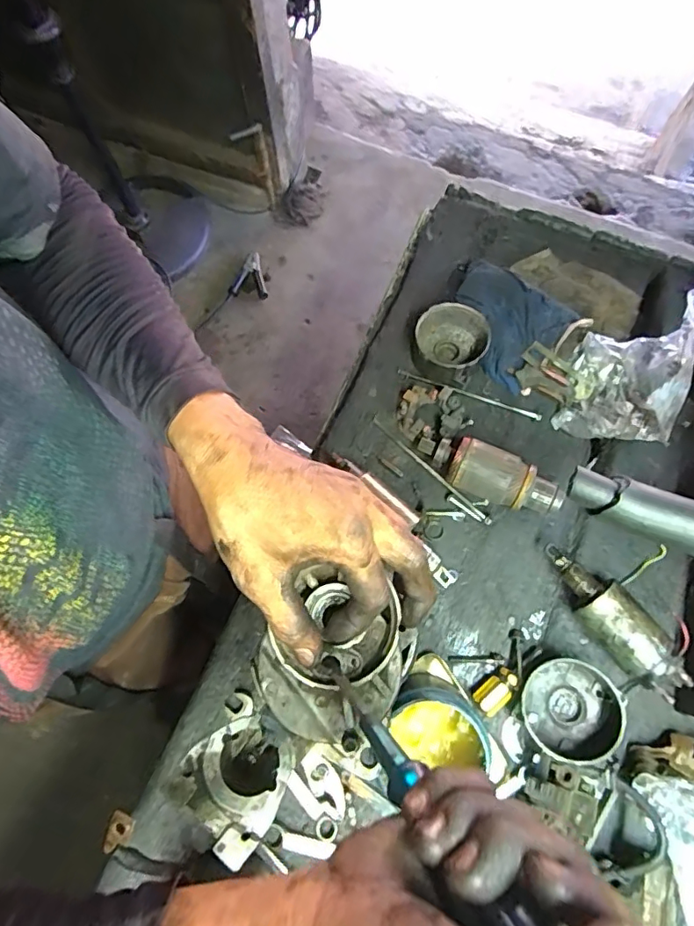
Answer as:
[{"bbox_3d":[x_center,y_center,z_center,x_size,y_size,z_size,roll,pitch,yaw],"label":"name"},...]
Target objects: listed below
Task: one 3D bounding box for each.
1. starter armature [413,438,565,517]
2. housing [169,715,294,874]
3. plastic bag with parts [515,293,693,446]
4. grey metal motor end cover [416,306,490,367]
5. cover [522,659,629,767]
[{"bbox_3d":[0.143,0.011,0.527,0.150,0.049,0.051,26,75,8],"label":"starter armature"},{"bbox_3d":[-0.068,0.200,0.335,0.062,0.045,0.067,37,77,11],"label":"housing"},{"bbox_3d":[0.264,-0.105,0.530,0.141,0.111,0.140,20,75,7],"label":"plastic bag with parts"},{"bbox_3d":[0.116,-0.134,0.576,0.080,0.035,0.078,3,74,2],"label":"grey metal motor end cover"},{"bbox_3d":[0.196,0.217,0.456,0.080,0.038,0.080,-6,69,15],"label":"cover"}]

